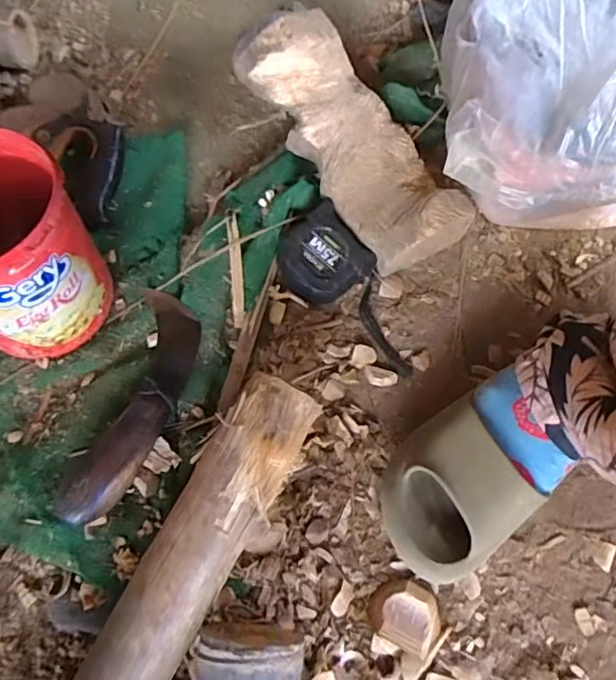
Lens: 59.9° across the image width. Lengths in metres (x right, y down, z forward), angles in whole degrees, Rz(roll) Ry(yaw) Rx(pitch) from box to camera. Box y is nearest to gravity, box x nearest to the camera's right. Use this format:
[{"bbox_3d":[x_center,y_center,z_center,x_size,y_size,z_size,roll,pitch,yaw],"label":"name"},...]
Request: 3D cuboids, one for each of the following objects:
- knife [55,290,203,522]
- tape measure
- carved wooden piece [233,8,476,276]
[{"bbox_3d":[-0.150,0.052,0.472,0.062,0.028,0.214,15,56,5],"label":"knife"},{"bbox_3d":[0.012,-0.081,0.541,0.083,0.044,0.091,-38,73,-14],"label":"tape measure"},{"bbox_3d":[0.043,-0.207,0.565,0.110,0.089,0.292,-32,73,-11],"label":"carved wooden piece"}]

